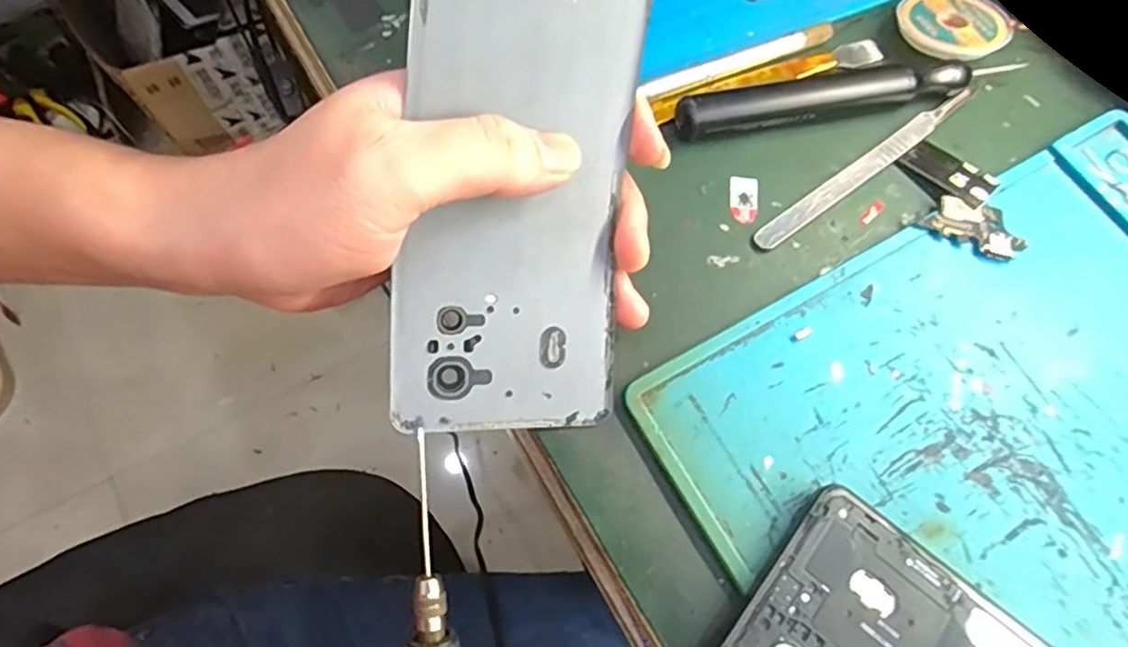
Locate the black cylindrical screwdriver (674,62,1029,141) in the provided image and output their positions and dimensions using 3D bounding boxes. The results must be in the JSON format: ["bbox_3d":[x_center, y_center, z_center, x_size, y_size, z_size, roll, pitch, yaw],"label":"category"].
[{"bbox_3d":[0.116,-0.094,0.264,0.145,0.015,0.015,-12,70,-6],"label":"black cylindrical screwdriver"}]

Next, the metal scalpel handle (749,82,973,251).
[{"bbox_3d":[0.121,-0.063,0.260,0.115,0.004,0.010,-34,74,-14],"label":"metal scalpel handle"}]

